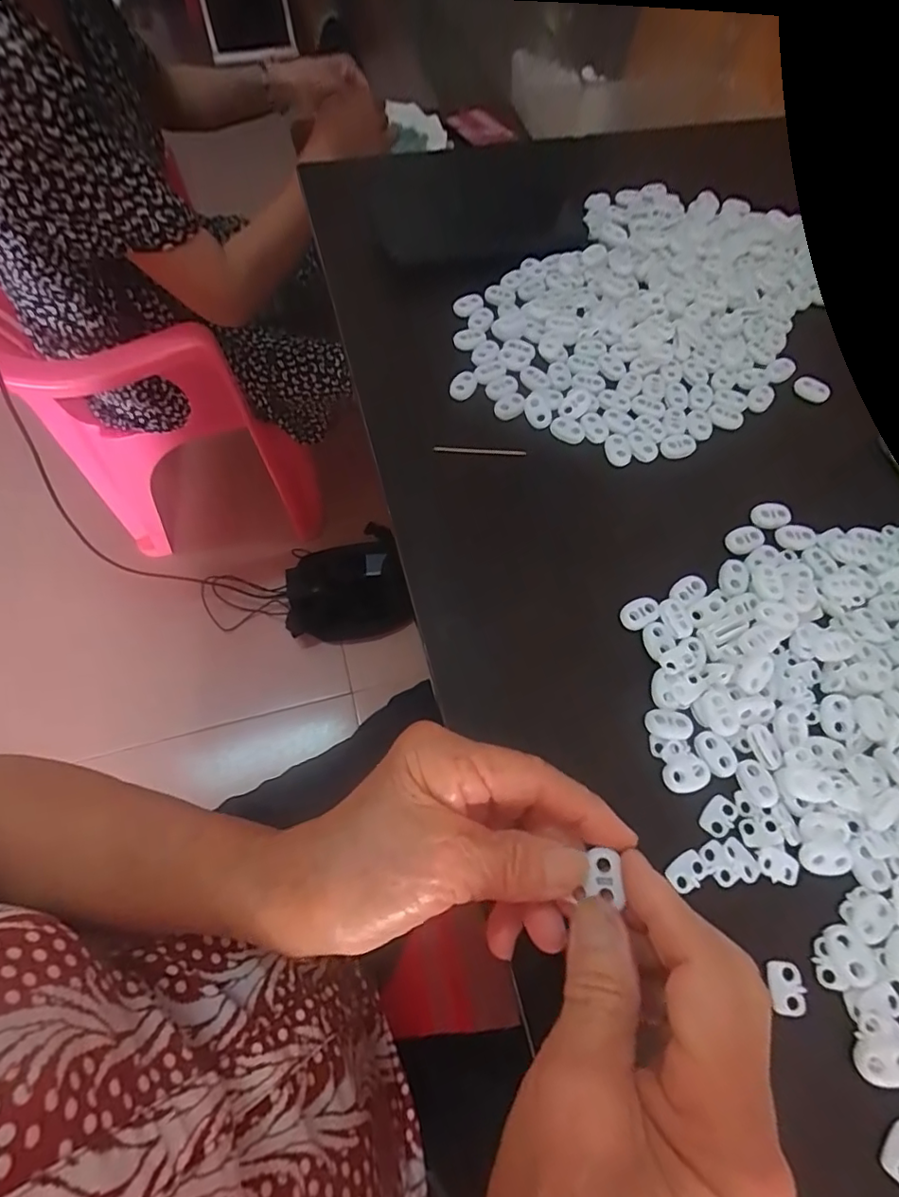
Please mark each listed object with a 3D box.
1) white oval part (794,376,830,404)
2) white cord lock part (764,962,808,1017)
[{"bbox_3d":[0.245,-0.141,0.377,0.022,0.009,0.010,30,67,11],"label":"white oval part"},{"bbox_3d":[0.141,0.163,0.233,0.015,0.004,0.019,1,65,-3],"label":"white cord lock part"}]

